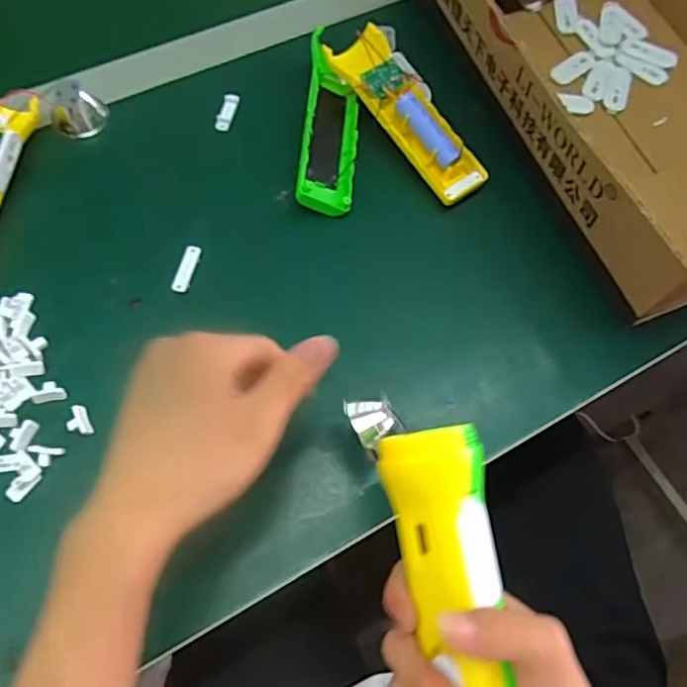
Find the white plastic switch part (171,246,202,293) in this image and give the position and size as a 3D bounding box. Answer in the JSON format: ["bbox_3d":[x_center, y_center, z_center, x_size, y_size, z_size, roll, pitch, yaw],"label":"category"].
[{"bbox_3d":[-0.112,-0.052,0.421,0.012,0.010,0.038,11,66,2],"label":"white plastic switch part"}]

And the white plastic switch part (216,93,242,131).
[{"bbox_3d":[-0.095,-0.190,0.482,0.013,0.005,0.036,12,66,2],"label":"white plastic switch part"}]

